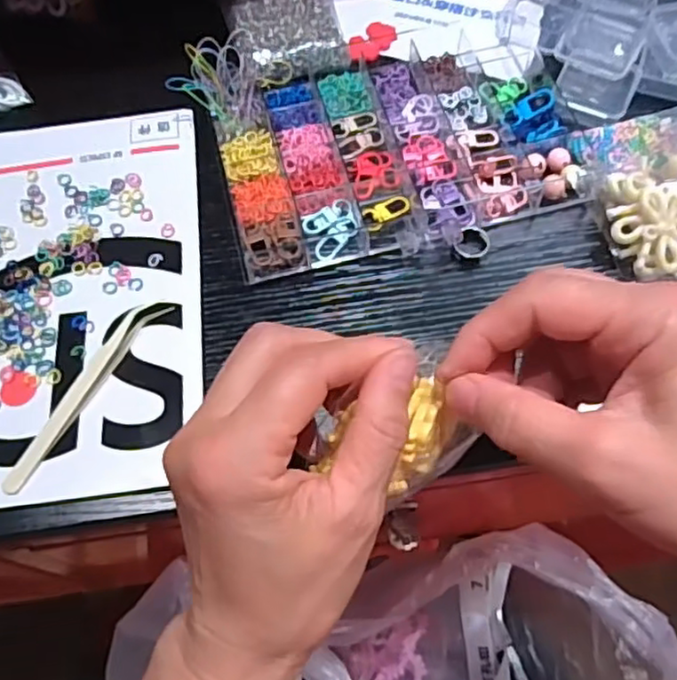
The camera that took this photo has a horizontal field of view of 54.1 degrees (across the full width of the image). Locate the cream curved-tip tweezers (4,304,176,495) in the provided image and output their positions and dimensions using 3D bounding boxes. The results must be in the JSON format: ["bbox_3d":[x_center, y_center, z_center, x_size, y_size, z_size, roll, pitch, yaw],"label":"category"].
[{"bbox_3d":[-0.133,0.024,0.345,0.020,0.006,0.119,29,69,15],"label":"cream curved-tip tweezers"}]

